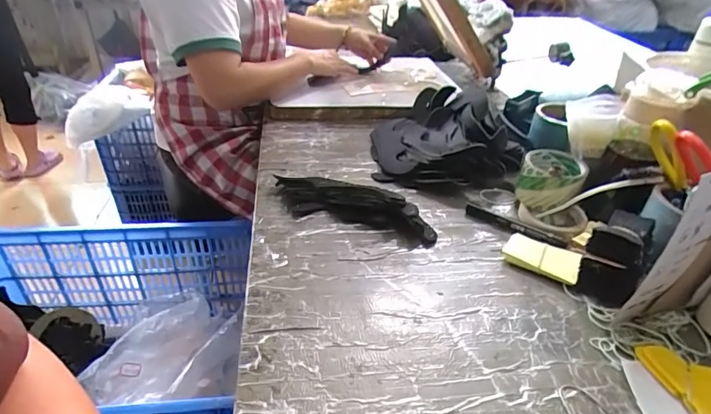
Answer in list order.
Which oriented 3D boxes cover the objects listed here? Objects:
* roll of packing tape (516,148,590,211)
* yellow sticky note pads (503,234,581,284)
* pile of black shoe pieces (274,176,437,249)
[{"bbox_3d":[0.295,-0.038,0.662,0.087,0.074,0.090,3,33,-2],"label":"roll of packing tape"},{"bbox_3d":[0.239,0.066,0.560,0.089,0.020,0.056,19,36,23],"label":"yellow sticky note pads"},{"bbox_3d":[-0.005,-0.006,0.638,0.256,0.040,0.089,14,34,15],"label":"pile of black shoe pieces"}]

